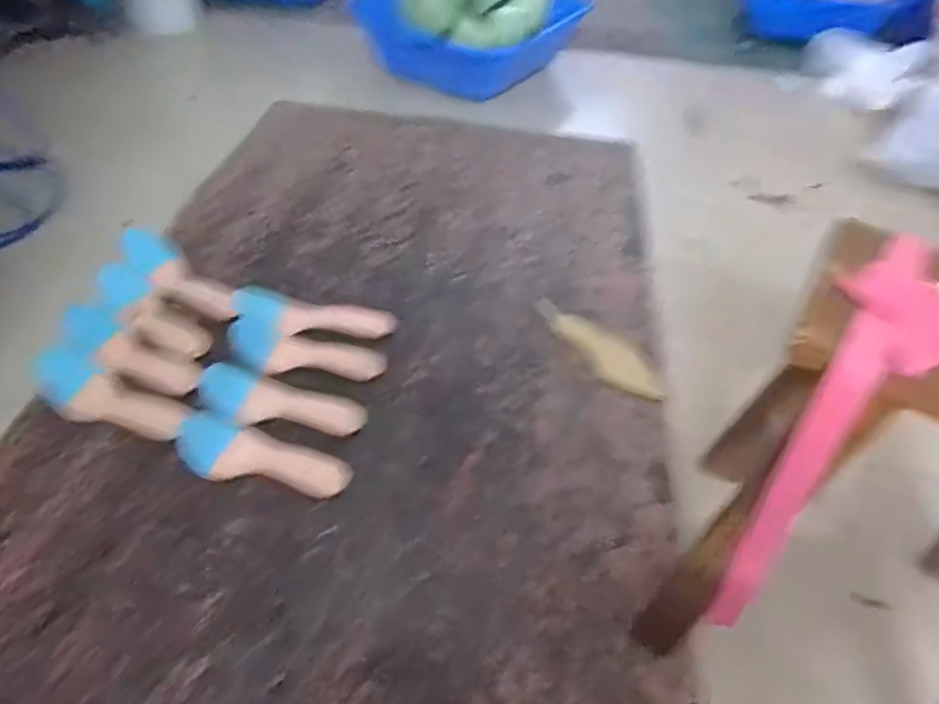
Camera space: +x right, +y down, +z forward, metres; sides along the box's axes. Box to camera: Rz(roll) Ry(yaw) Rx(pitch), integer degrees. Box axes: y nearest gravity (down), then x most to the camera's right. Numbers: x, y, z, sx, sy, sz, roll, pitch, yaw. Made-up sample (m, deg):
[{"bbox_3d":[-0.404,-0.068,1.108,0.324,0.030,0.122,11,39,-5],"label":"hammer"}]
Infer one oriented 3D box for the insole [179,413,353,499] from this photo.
[{"bbox_3d":[-0.269,0.141,0.858,0.219,0.038,0.083,13,45,7],"label":"insole"}]

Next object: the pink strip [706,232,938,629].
[{"bbox_3d":[0.299,0.076,0.538,0.094,0.332,0.124,27,18,20],"label":"pink strip"}]

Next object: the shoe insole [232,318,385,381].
[{"bbox_3d":[-0.244,0.000,0.990,0.223,0.043,0.076,5,45,-2],"label":"shoe insole"}]

